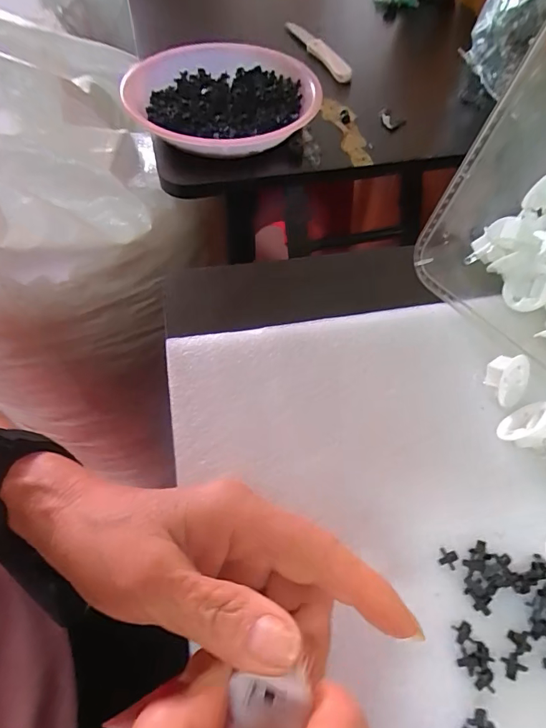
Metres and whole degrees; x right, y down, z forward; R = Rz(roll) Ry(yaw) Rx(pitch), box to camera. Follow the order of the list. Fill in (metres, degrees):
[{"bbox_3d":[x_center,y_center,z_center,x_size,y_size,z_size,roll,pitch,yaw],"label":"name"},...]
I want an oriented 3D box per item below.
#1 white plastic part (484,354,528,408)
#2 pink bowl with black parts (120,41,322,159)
[{"bbox_3d":[0.145,0.009,0.271,0.029,0.030,0.017,-39,34,-17],"label":"white plastic part"},{"bbox_3d":[-0.048,-0.256,0.428,0.184,0.046,0.169,-1,58,2],"label":"pink bowl with black parts"}]

